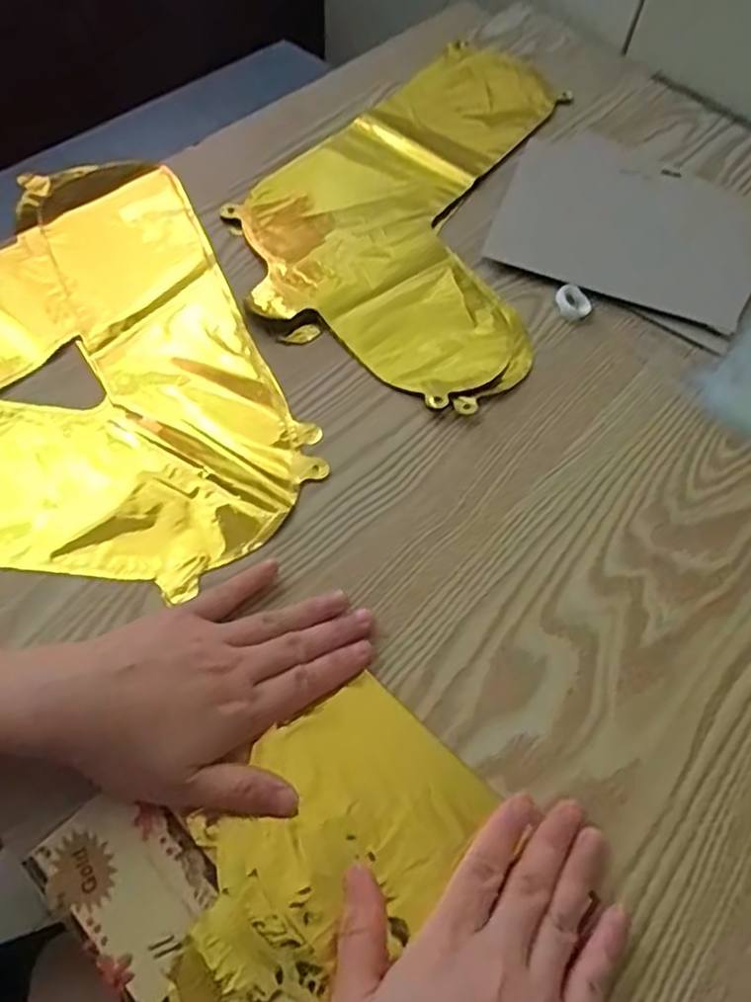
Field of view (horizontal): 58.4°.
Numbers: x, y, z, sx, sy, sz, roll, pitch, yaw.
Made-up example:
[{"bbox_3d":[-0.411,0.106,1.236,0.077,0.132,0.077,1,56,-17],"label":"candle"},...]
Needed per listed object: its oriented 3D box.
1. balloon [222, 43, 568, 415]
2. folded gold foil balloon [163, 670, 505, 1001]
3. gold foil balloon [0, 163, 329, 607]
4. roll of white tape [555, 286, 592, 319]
[{"bbox_3d":[0.060,-0.253,0.545,0.239,0.009,0.407,27,61,11],"label":"balloon"},{"bbox_3d":[-0.025,0.154,0.295,0.096,0.008,0.148,39,64,18],"label":"folded gold foil balloon"},{"bbox_3d":[-0.192,-0.113,0.439,0.311,0.009,0.339,7,59,0],"label":"gold foil balloon"},{"bbox_3d":[0.143,-0.144,0.486,0.026,0.008,0.025,2,59,-4],"label":"roll of white tape"}]

